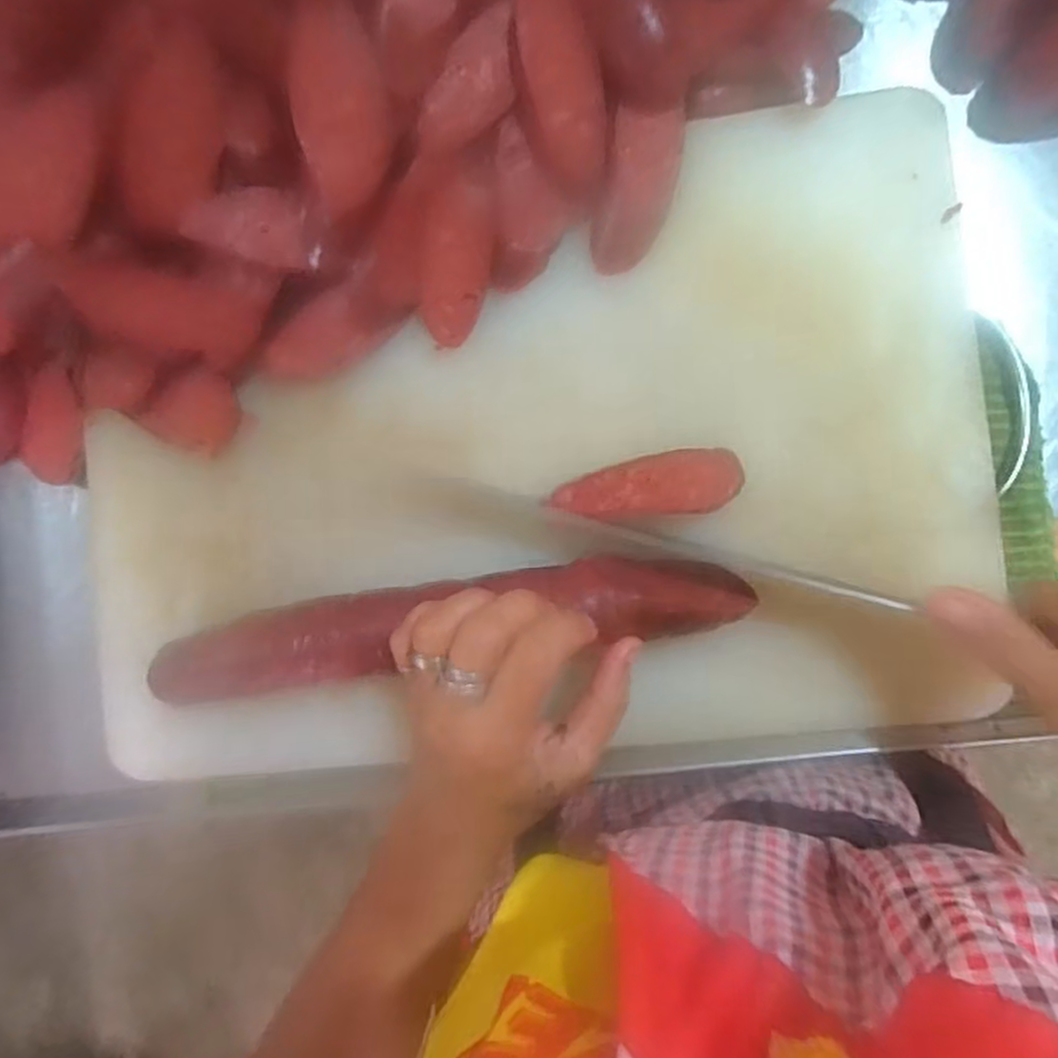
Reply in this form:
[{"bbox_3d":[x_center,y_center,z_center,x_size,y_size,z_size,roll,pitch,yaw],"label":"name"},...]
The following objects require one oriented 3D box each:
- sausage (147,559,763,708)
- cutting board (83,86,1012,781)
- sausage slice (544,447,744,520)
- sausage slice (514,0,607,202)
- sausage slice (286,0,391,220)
[{"bbox_3d":[-0.037,0.042,0.323,0.264,0.025,0.039,-8,88,2],"label":"sausage"},{"bbox_3d":[-0.011,-0.036,0.352,0.432,0.020,0.283,-6,88,6],"label":"cutting board"},{"bbox_3d":[0.053,-0.019,0.330,0.084,0.005,0.036,-12,54,4],"label":"sausage slice"},{"bbox_3d":[0.017,-0.197,0.326,0.033,0.014,0.088,-13,116,6],"label":"sausage slice"},{"bbox_3d":[-0.083,-0.182,0.315,0.039,0.005,0.077,-6,120,-4],"label":"sausage slice"}]

